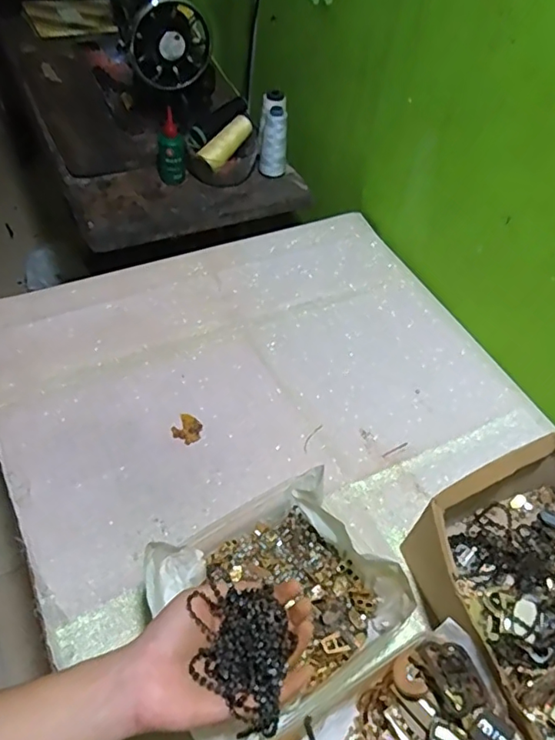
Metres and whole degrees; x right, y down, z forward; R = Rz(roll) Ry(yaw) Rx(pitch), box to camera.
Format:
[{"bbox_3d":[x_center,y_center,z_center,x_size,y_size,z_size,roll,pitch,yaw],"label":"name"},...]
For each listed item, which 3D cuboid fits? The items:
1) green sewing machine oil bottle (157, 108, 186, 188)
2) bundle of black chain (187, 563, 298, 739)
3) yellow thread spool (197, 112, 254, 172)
[{"bbox_3d":[-0.175,-0.359,0.914,0.046,0.112,0.032,-4,51,-7],"label":"green sewing machine oil bottle"},{"bbox_3d":[-0.024,0.188,0.379,0.062,0.023,0.092,9,51,3],"label":"bundle of black chain"},{"bbox_3d":[-0.085,-0.382,0.938,0.036,0.038,0.111,39,80,24],"label":"yellow thread spool"}]

